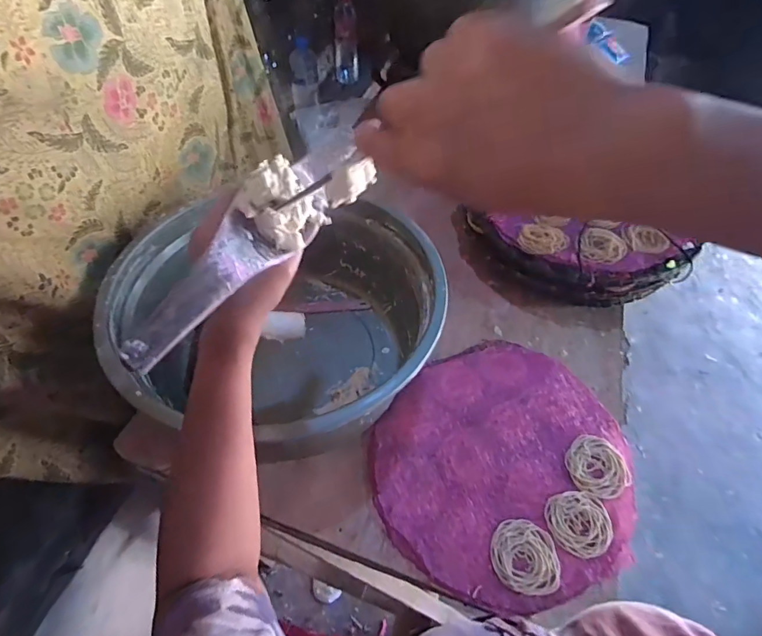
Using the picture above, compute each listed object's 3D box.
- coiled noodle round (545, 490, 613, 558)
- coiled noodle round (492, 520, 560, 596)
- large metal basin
[{"bbox_3d":[0.243,0.249,0.557,0.075,0.006,0.073,0,55,0],"label":"coiled noodle round"},{"bbox_3d":[0.168,0.276,0.532,0.075,0.009,0.077,3,55,2],"label":"coiled noodle round"},{"bbox_3d":[-0.137,0.007,0.635,0.410,0.198,0.386,0,55,0],"label":"large metal basin"}]

